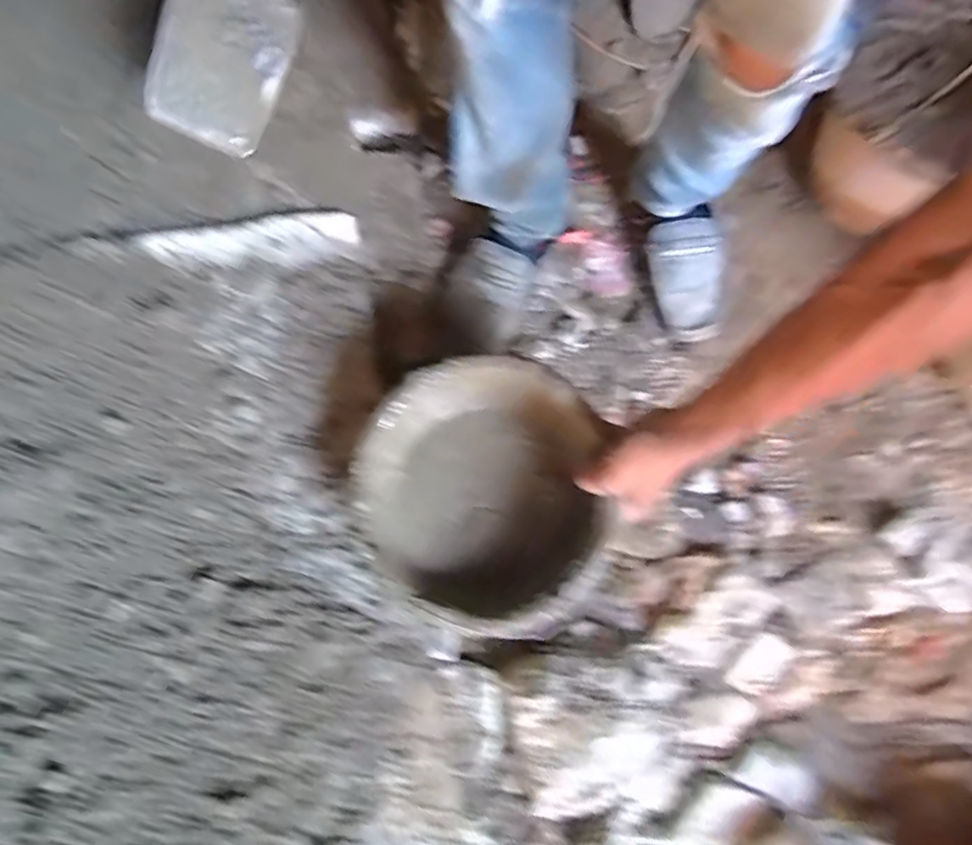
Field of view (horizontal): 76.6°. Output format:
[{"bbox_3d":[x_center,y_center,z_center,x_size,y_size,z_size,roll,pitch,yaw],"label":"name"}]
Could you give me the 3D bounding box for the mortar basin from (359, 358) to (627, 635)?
[{"bbox_3d":[0.000,0.068,0.619,0.235,0.099,0.256,-15,77,11],"label":"mortar basin"}]

